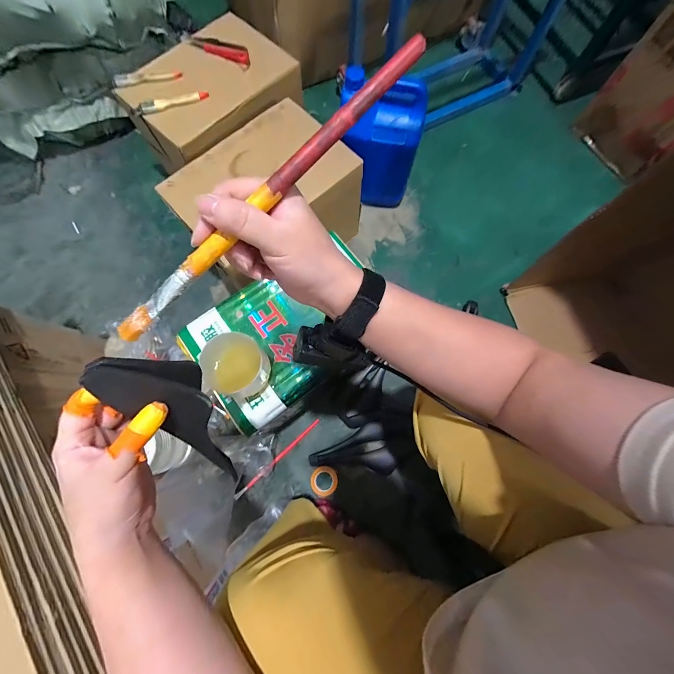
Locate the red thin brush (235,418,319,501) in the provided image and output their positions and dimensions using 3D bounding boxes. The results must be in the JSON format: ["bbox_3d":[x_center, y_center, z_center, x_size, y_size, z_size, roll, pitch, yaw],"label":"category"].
[{"bbox_3d":[-0.139,0.286,0.686,0.253,0.014,0.011,-42,79,-10],"label":"red thin brush"}]

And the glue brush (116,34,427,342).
[{"bbox_3d":[-0.053,-0.094,0.203,0.278,0.013,0.015,-41,79,7],"label":"glue brush"}]

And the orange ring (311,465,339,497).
[{"bbox_3d":[-0.029,0.332,0.673,0.062,0.013,0.060,0,75,0],"label":"orange ring"}]

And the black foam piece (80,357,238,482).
[{"bbox_3d":[-0.149,0.083,0.304,0.054,0.214,0.047,-21,43,-6],"label":"black foam piece"}]

